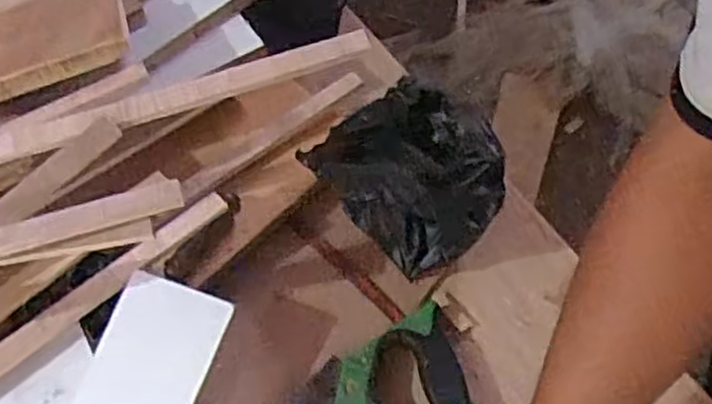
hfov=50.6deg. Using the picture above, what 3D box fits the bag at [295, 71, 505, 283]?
[{"bbox_3d":[0.051,-0.016,0.690,0.134,0.120,0.136,-32,61,-15],"label":"bag"}]

